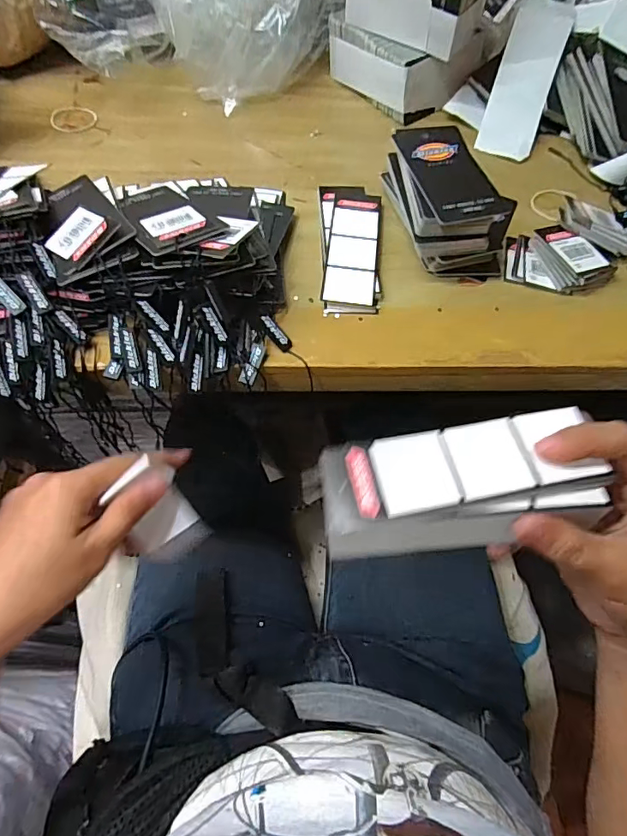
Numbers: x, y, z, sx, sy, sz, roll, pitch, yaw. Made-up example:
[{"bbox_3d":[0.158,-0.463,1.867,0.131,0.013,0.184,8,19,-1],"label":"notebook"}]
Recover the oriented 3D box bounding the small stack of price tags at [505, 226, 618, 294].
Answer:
[{"bbox_3d":[0.185,-0.118,0.367,0.077,0.018,0.049,12,60,4],"label":"small stack of price tags"}]

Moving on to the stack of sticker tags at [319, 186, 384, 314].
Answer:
[{"bbox_3d":[0.028,-0.132,0.372,0.045,0.008,0.128,3,60,-1],"label":"stack of sticker tags"}]

